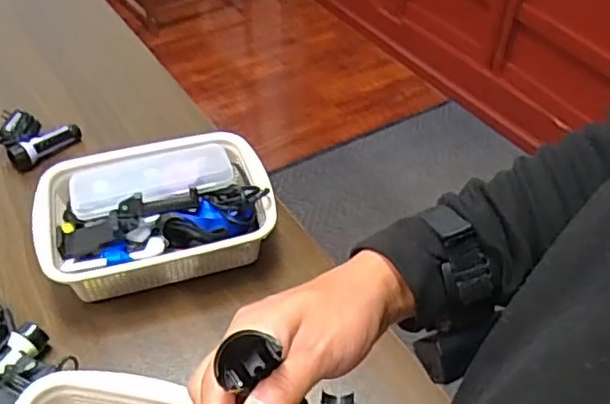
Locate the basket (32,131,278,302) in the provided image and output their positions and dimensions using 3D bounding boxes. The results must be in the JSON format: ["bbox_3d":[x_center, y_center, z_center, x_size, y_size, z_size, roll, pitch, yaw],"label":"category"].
[{"bbox_3d":[-0.177,0.019,0.751,0.268,0.081,0.203,-13,45,-14],"label":"basket"}]

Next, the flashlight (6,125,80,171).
[{"bbox_3d":[-0.375,-0.082,0.893,0.032,0.036,0.101,33,52,30],"label":"flashlight"}]

